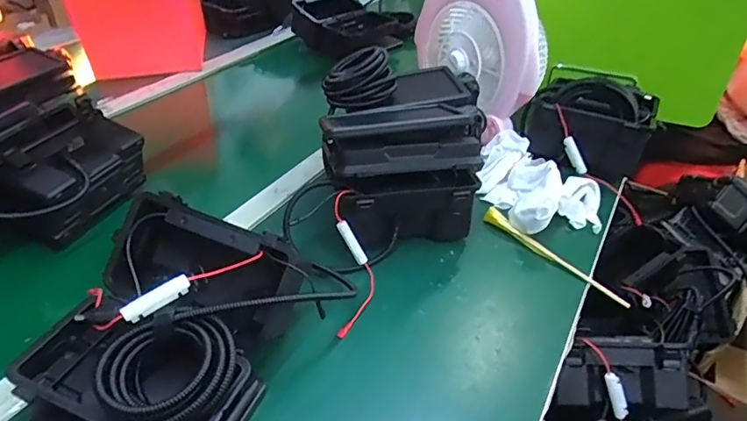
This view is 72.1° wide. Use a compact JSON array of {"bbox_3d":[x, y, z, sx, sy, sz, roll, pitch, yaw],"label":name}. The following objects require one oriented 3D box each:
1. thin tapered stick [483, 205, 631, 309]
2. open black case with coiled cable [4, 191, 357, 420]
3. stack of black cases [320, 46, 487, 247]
[{"bbox_3d":[0.220,0.054,0.634,0.017,0.017,0.202,-27,45,-33],"label":"thin tapered stick"},{"bbox_3d":[-0.164,0.091,0.471,0.206,0.117,0.263,14,38,17],"label":"open black case with coiled cable"},{"bbox_3d":[0.038,-0.088,0.677,0.203,0.166,0.245,-2,36,-5],"label":"stack of black cases"}]

